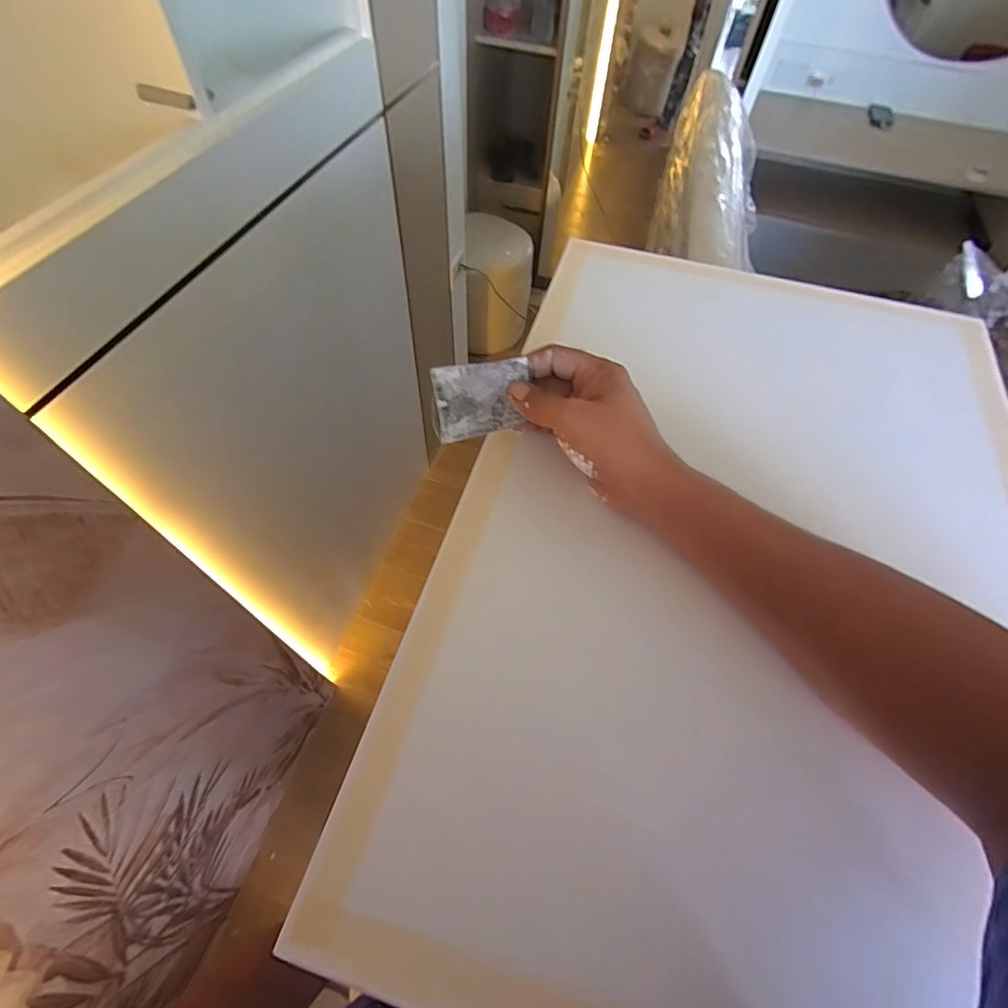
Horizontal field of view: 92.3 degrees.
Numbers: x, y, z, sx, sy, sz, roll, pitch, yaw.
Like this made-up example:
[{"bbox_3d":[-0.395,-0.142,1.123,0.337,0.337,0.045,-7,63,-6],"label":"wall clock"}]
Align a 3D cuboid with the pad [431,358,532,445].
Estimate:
[{"bbox_3d":[-0.018,-0.077,0.361,0.069,0.057,0.012,-7,39,-6],"label":"pad"}]

